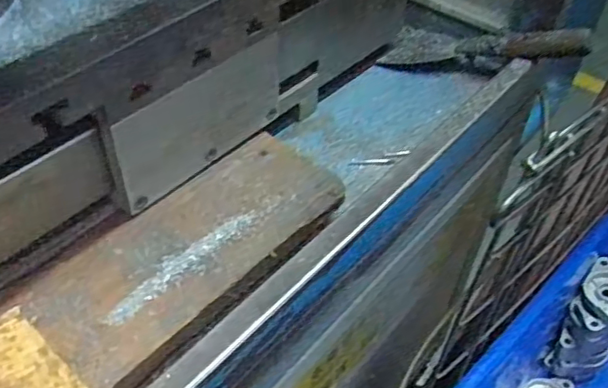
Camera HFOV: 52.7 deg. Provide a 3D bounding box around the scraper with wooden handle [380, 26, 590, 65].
[{"bbox_3d":[0.204,-0.168,0.704,0.230,0.025,0.076,10,41,39],"label":"scraper with wooden handle"}]

